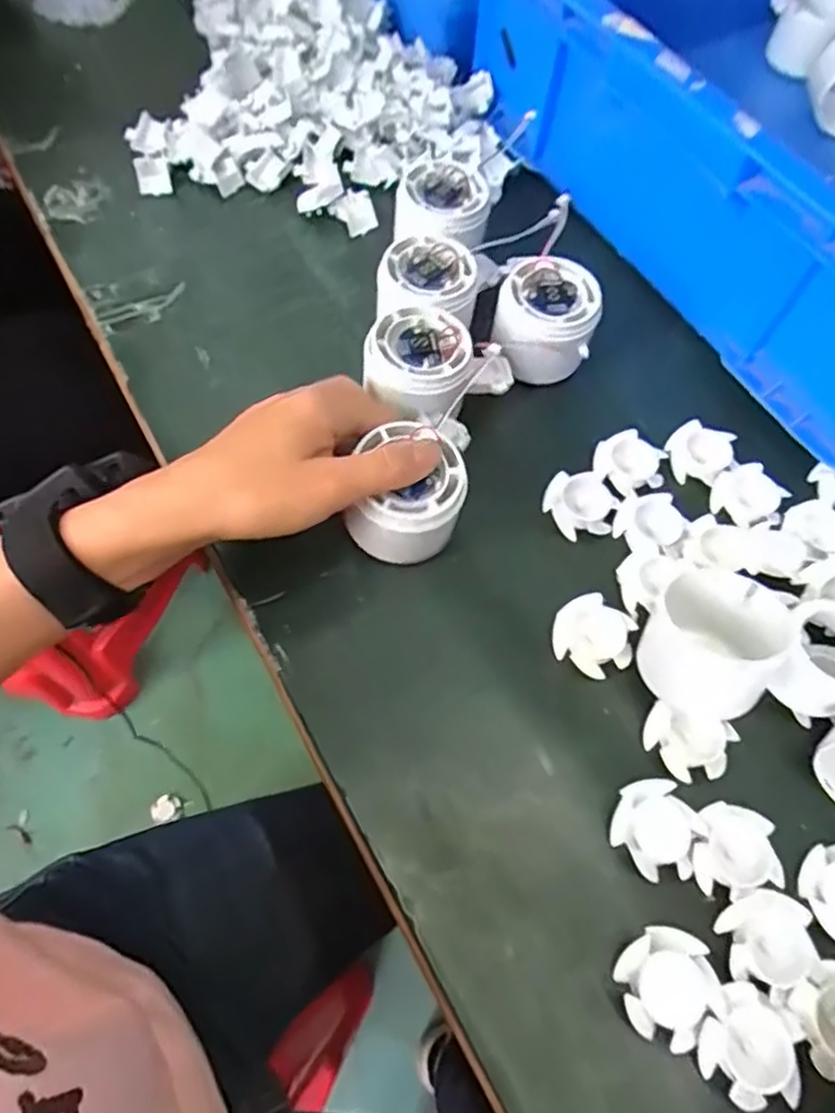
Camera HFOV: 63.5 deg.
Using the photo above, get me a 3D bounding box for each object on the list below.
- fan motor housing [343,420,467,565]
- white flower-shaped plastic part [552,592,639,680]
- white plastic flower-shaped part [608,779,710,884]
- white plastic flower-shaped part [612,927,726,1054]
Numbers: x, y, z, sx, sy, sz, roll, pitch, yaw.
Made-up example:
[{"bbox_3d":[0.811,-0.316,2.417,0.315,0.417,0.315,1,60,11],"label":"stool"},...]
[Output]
[{"bbox_3d":[-0.007,-0.031,0.343,0.060,0.049,0.054,-12,65,-6],"label":"fan motor housing"},{"bbox_3d":[0.090,0.041,0.345,0.040,0.012,0.038,1,64,-3],"label":"white flower-shaped plastic part"},{"bbox_3d":[0.108,0.122,0.304,0.038,0.009,0.040,1,64,-3],"label":"white plastic flower-shaped part"},{"bbox_3d":[0.102,0.176,0.276,0.040,0.009,0.038,1,64,-3],"label":"white plastic flower-shaped part"}]

